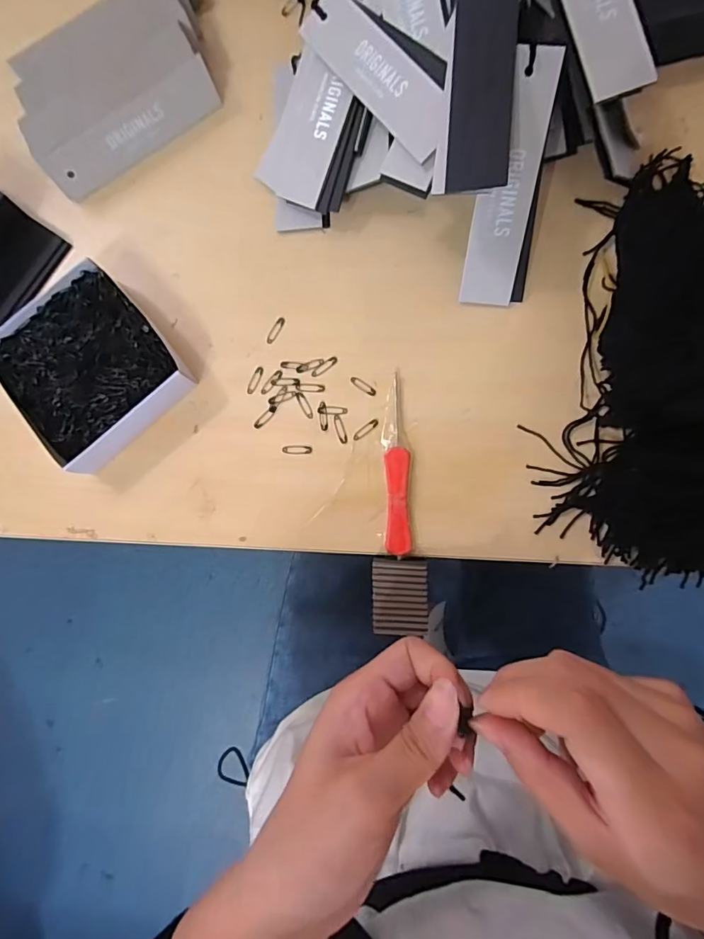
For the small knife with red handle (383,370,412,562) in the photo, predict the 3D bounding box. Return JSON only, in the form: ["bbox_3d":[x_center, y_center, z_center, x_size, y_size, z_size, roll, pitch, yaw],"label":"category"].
[{"bbox_3d":[0.028,-0.003,0.293,0.015,0.006,0.110,-2,84,5],"label":"small knife with red handle"}]

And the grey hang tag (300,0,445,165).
[{"bbox_3d":[0.015,-0.226,0.268,0.033,0.005,0.123,-40,74,22],"label":"grey hang tag"}]

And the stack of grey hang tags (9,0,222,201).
[{"bbox_3d":[-0.160,-0.272,0.324,0.166,0.040,0.097,-35,83,1],"label":"stack of grey hang tags"}]

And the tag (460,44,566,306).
[{"bbox_3d":[0.091,-0.161,0.270,0.036,0.004,0.124,6,118,5],"label":"tag"}]

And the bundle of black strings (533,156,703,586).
[{"bbox_3d":[0.183,-0.067,0.264,0.128,0.051,0.254,3,85,5],"label":"bundle of black strings"}]

